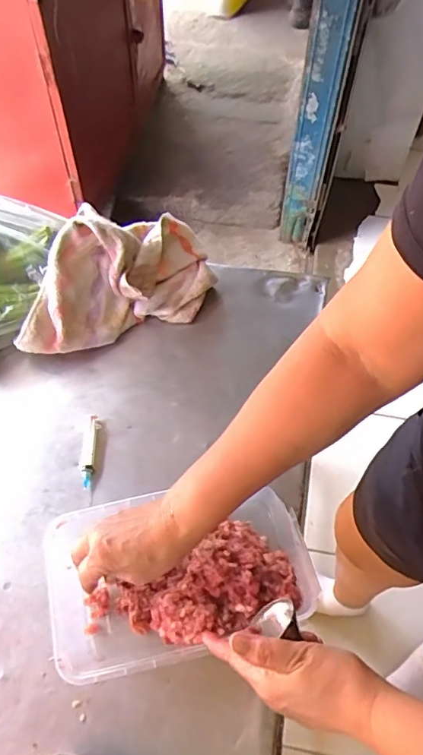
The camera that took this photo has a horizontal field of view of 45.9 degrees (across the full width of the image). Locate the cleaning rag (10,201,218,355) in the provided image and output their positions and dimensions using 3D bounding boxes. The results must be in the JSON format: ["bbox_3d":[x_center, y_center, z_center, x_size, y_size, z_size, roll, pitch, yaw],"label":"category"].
[{"bbox_3d":[-0.137,-0.143,0.699,0.292,0.173,0.058,-21,21,-17],"label":"cleaning rag"}]

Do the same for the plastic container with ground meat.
[{"bbox_3d":[-0.047,0.201,0.542,0.270,0.064,0.171,-12,60,-7],"label":"plastic container with ground meat"}]

